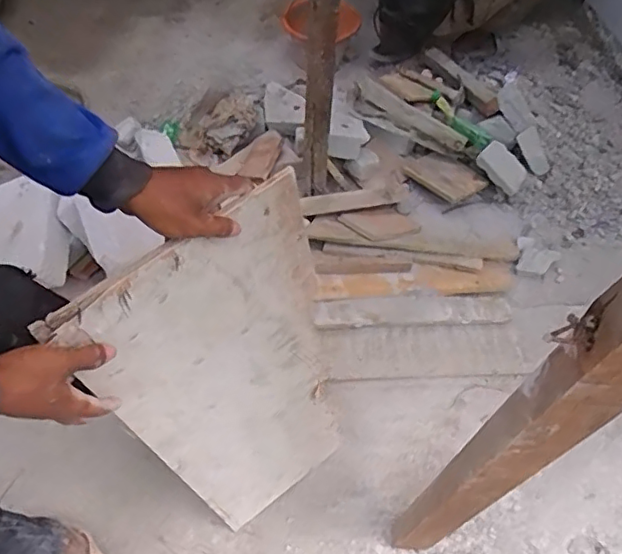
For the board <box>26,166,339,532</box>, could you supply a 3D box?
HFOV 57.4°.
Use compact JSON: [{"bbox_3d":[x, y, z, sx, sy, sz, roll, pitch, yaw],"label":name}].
[{"bbox_3d":[-0.099,0.204,0.872,0.287,0.788,0.020,-32,57,-17],"label":"board"}]

